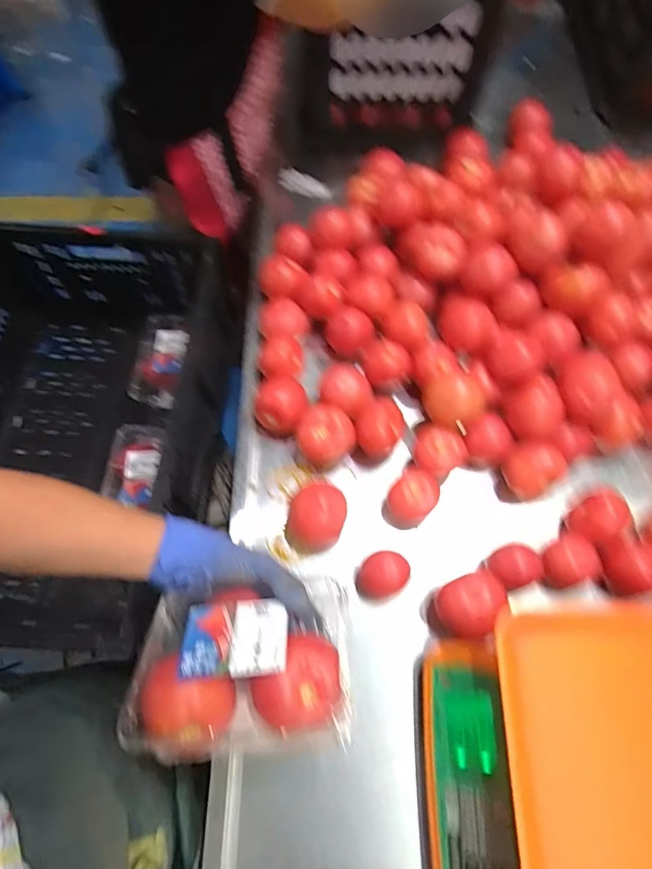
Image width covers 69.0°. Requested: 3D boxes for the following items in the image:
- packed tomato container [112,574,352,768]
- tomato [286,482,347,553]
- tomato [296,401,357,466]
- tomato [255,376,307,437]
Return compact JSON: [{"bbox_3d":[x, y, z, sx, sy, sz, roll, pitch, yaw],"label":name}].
[{"bbox_3d":[-0.067,0.181,0.374,0.159,0.066,0.113,-4,66,-2],"label":"packed tomato container"},{"bbox_3d":[-0.010,0.098,0.561,0.070,0.062,0.072,14,66,6],"label":"tomato"},{"bbox_3d":[-0.003,-0.001,0.598,0.068,0.050,0.066,0,66,0],"label":"tomato"},{"bbox_3d":[-0.059,-0.037,0.622,0.063,0.061,0.068,22,67,10],"label":"tomato"}]

